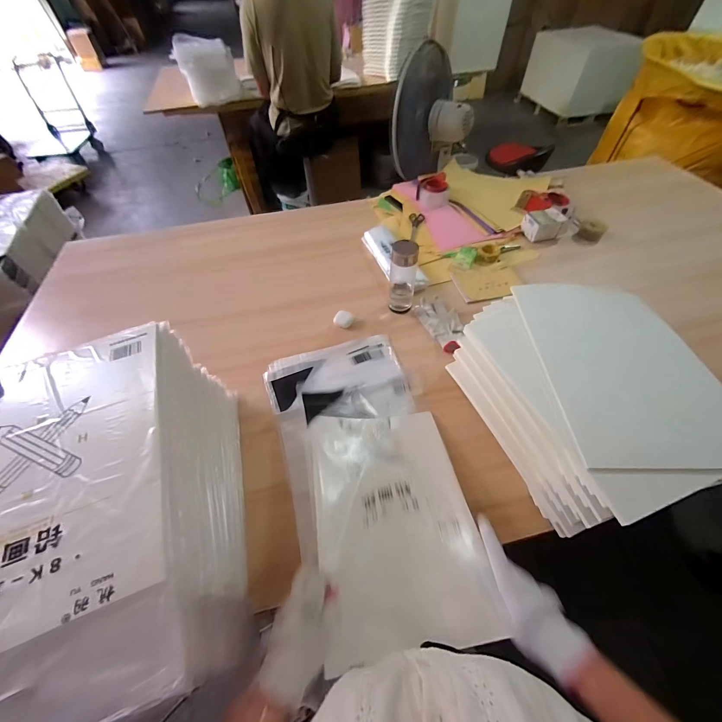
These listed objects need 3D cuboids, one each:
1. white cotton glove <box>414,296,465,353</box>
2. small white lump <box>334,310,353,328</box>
[{"bbox_3d":[0.216,-0.101,0.815,0.091,0.023,0.191,-16,55,-10],"label":"white cotton glove"},{"bbox_3d":[-0.047,-0.114,0.838,0.048,0.019,0.042,23,58,17],"label":"small white lump"}]

